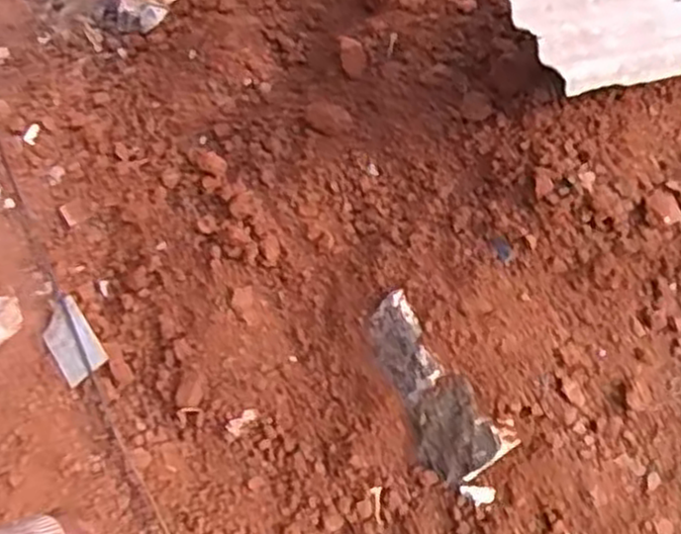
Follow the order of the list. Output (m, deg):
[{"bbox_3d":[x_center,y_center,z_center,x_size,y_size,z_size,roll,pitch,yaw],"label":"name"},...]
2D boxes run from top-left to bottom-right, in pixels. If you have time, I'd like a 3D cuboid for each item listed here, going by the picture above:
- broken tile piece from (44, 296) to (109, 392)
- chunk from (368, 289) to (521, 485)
[{"bbox_3d":[-0.602,0.166,1.694,0.101,0.016,0.195,-37,67,-5],"label":"broken tile piece"},{"bbox_3d":[0.172,0.236,1.478,0.060,0.180,0.362,-7,55,-51],"label":"chunk"}]

